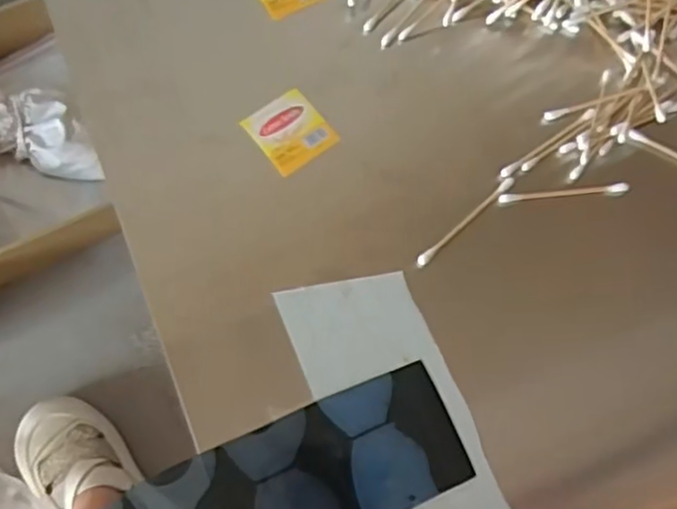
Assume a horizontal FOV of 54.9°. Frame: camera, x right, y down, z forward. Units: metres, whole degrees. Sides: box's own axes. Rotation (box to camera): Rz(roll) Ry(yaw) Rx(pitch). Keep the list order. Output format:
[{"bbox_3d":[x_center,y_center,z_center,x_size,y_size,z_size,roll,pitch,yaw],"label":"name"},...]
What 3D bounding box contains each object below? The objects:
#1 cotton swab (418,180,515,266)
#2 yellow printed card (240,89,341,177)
[{"bbox_3d":[0.069,-0.018,0.350,0.072,0.004,0.006,-40,76,-16],"label":"cotton swab"},{"bbox_3d":[-0.027,-0.069,0.364,0.040,0.004,0.042,-36,75,-15],"label":"yellow printed card"}]

